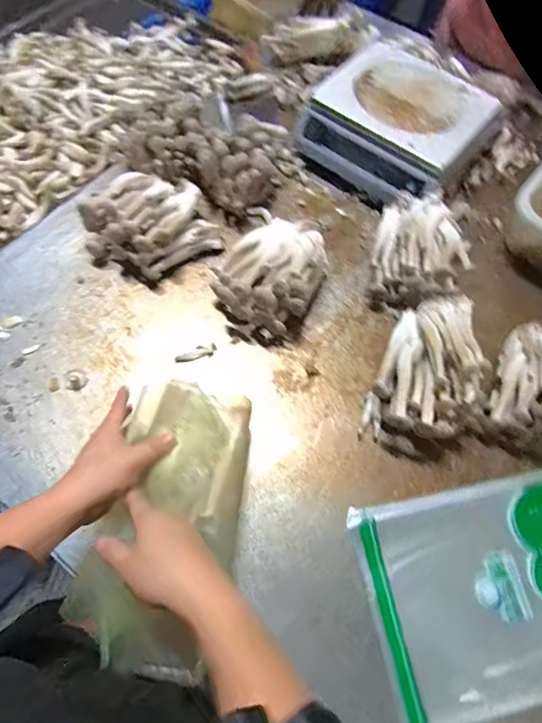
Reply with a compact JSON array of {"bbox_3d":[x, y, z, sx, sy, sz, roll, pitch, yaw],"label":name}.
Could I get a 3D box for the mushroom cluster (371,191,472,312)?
[{"bbox_3d":[0.220,-0.158,0.666,0.125,0.094,0.156,15,66,4],"label":"mushroom cluster"}]

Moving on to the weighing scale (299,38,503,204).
[{"bbox_3d":[0.214,-0.392,0.769,0.253,0.118,0.253,37,69,13],"label":"weighing scale"}]

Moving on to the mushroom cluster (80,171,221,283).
[{"bbox_3d":[-0.188,-0.210,0.677,0.181,0.082,0.140,-32,71,-16],"label":"mushroom cluster"}]

